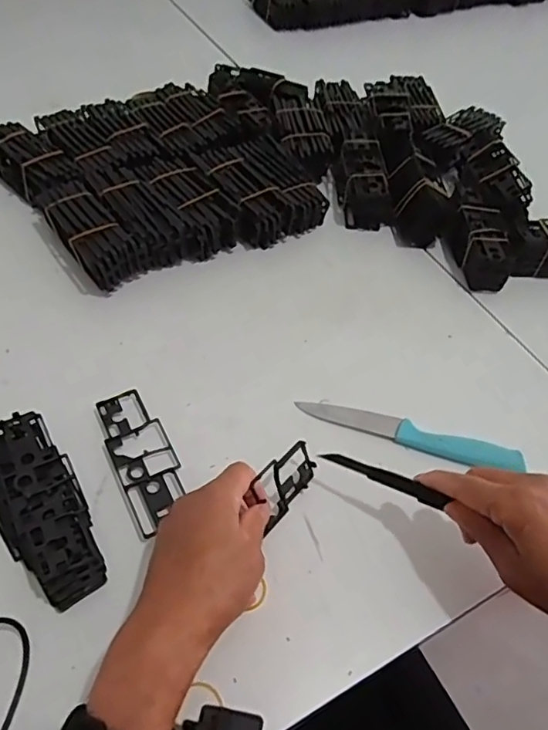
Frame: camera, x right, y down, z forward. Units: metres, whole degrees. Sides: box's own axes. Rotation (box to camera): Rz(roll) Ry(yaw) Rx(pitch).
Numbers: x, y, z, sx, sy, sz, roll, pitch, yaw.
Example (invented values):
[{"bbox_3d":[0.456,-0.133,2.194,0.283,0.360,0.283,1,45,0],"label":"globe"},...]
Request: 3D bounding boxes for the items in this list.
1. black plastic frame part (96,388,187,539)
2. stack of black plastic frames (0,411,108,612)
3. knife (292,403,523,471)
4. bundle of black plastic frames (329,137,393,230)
[{"bbox_3d":[-0.099,0.069,0.430,0.044,0.006,0.121,-20,56,-21],"label":"black plastic frame part"},{"bbox_3d":[-0.160,0.096,0.385,0.055,0.036,0.131,-25,58,-24],"label":"stack of black plastic frames"},{"bbox_3d":[0.109,0.056,0.463,0.178,0.016,0.023,18,52,8],"label":"knife"},{"bbox_3d":[0.097,-0.201,0.643,0.054,0.056,0.098,-3,52,-8],"label":"bundle of black plastic frames"}]

